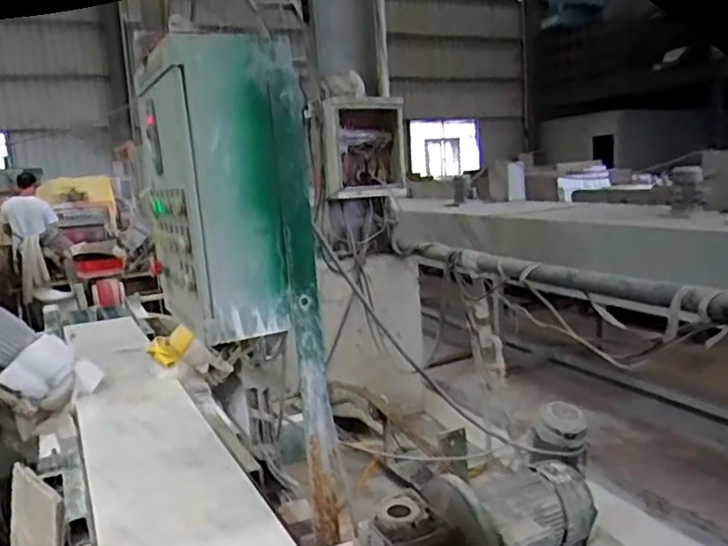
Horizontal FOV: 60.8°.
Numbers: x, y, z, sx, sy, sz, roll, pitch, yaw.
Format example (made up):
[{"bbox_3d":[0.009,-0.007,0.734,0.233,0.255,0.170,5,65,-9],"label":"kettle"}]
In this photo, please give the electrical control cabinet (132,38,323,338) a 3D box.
[{"bbox_3d":[-0.266,-0.148,1.147,0.253,0.470,0.309,-8,10,-23],"label":"electrical control cabinet"}]

